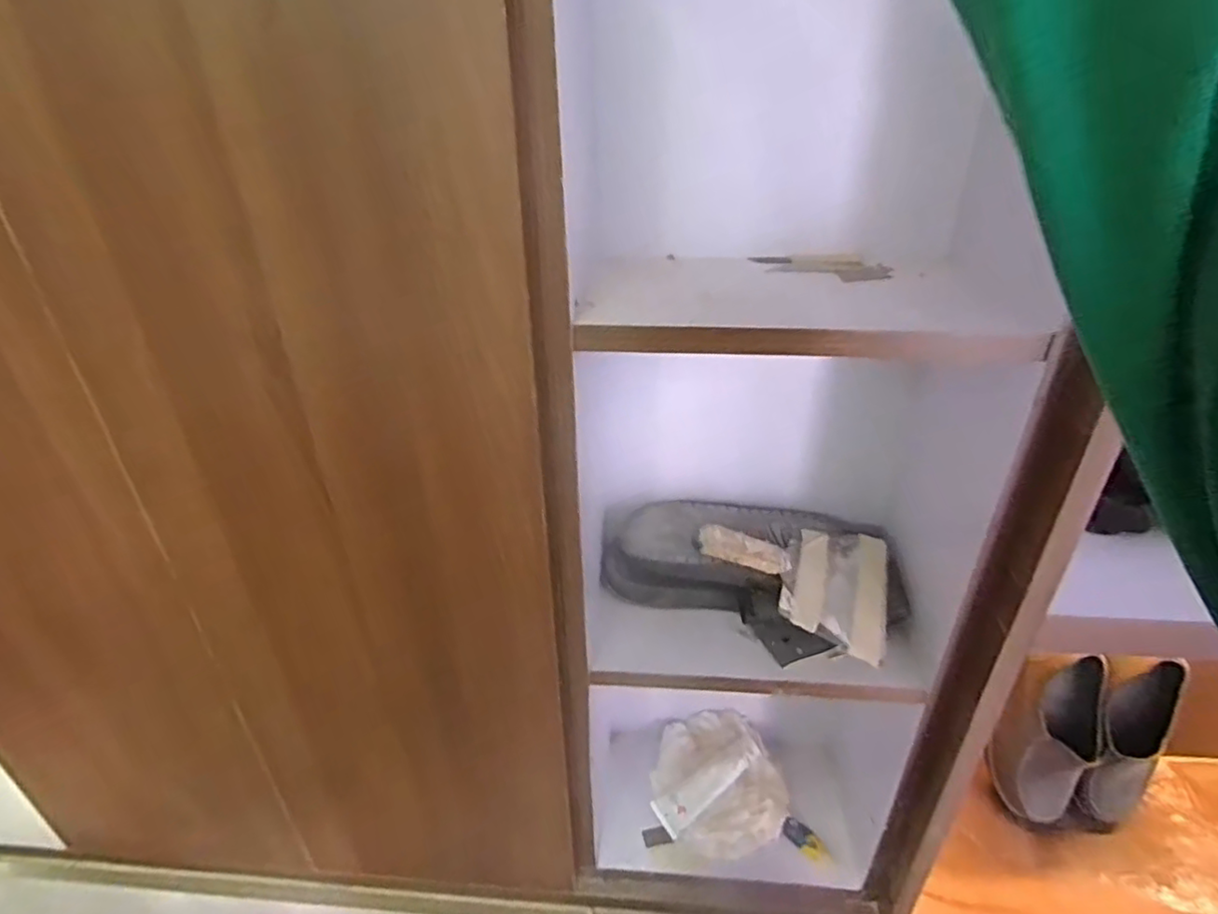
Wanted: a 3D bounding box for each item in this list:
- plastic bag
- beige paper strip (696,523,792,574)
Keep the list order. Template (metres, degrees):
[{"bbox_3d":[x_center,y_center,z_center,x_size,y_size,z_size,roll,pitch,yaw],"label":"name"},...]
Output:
[{"bbox_3d":[0.149,0.441,0.873,0.175,0.075,0.177,-7,31,-10],"label":"plastic bag"},{"bbox_3d":[0.137,0.093,0.639,0.091,0.011,0.032,19,64,4],"label":"beige paper strip"}]

